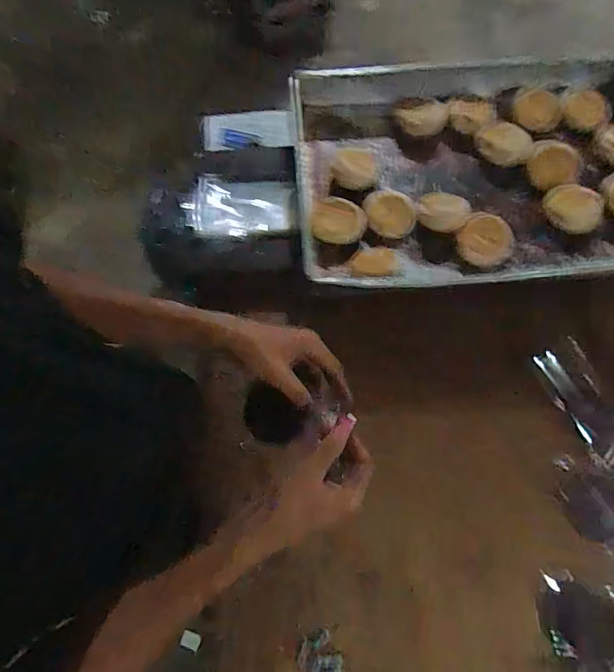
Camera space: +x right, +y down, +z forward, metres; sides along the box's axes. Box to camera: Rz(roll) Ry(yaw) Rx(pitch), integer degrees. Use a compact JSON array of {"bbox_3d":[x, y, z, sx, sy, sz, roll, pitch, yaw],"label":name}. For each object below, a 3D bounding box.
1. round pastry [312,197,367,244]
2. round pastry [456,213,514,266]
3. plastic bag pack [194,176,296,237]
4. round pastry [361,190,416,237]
[{"bbox_3d":[0.053,-0.190,0.700,0.087,0.022,0.074,12,71,3],"label":"round pastry"},{"bbox_3d":[0.285,-0.152,0.680,0.080,0.024,0.088,40,75,11],"label":"round pastry"},{"bbox_3d":[-0.107,-0.221,0.732,0.170,0.028,0.111,1,71,-1],"label":"plastic bag pack"},{"bbox_3d":[0.136,-0.205,0.700,0.084,0.018,0.079,0,71,-1],"label":"round pastry"}]

